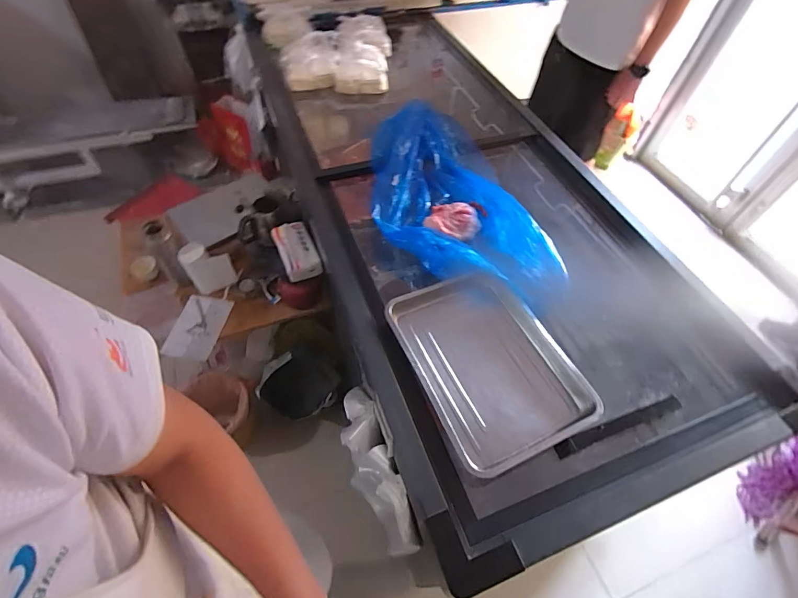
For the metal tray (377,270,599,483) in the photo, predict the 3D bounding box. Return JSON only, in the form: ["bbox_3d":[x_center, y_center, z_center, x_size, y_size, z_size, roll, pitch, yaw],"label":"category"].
[{"bbox_3d":[0.174,0.123,0.823,0.282,0.057,0.386,-20,58,-17],"label":"metal tray"}]

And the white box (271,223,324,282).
[{"bbox_3d":[-0.289,-0.138,1.147,0.092,0.051,0.178,-20,58,-17],"label":"white box"}]

